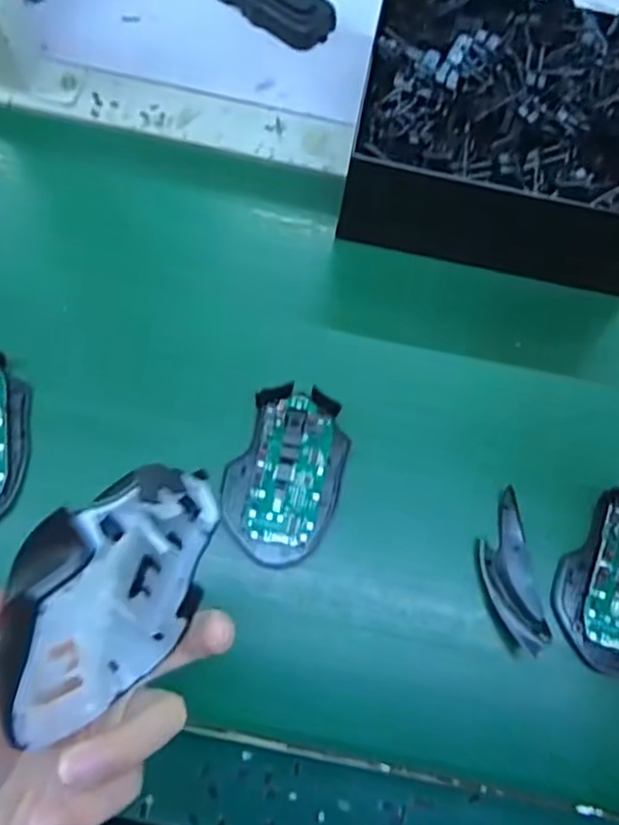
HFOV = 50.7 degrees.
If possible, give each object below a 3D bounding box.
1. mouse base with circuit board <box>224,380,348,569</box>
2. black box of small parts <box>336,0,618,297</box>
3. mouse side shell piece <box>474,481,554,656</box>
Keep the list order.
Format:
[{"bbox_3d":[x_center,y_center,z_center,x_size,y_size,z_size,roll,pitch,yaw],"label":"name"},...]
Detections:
[{"bbox_3d":[-0.015,0.039,0.427,0.071,0.018,0.114,16,70,4],"label":"mouse base with circuit board"},{"bbox_3d":[0.149,-0.204,0.482,0.223,0.103,0.174,12,69,2],"label":"black box of small parts"},{"bbox_3d":[0.125,0.101,0.416,0.036,0.020,0.097,-6,70,-5],"label":"mouse side shell piece"}]

